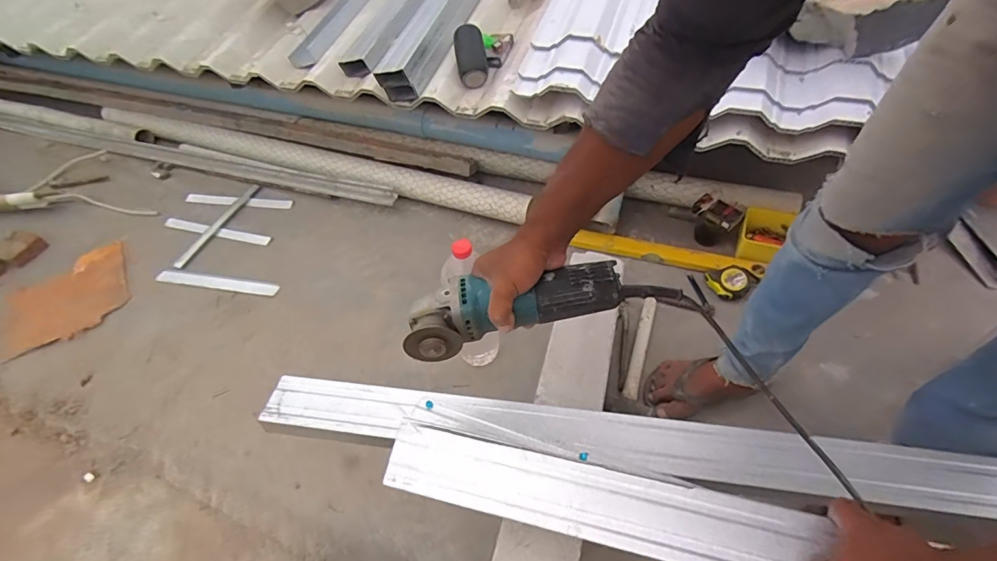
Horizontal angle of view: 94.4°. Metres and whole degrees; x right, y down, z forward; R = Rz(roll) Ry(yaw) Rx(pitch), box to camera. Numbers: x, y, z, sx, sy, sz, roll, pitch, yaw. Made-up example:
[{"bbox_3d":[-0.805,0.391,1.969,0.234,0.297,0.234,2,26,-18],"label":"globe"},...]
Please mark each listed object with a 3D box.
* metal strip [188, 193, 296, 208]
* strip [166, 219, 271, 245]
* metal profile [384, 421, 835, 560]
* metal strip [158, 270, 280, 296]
[{"bbox_3d":[-0.746,-0.230,1.330,0.336,0.012,0.033,5,57,10],"label":"metal strip"},{"bbox_3d":[-0.763,-0.133,1.255,0.325,0.012,0.032,10,52,12],"label":"strip"},{"bbox_3d":[0.093,0.232,0.493,0.444,0.022,0.076,8,52,13],"label":"metal profile"},{"bbox_3d":[-0.695,0.004,1.139,0.325,0.009,0.034,7,52,10],"label":"metal strip"}]

